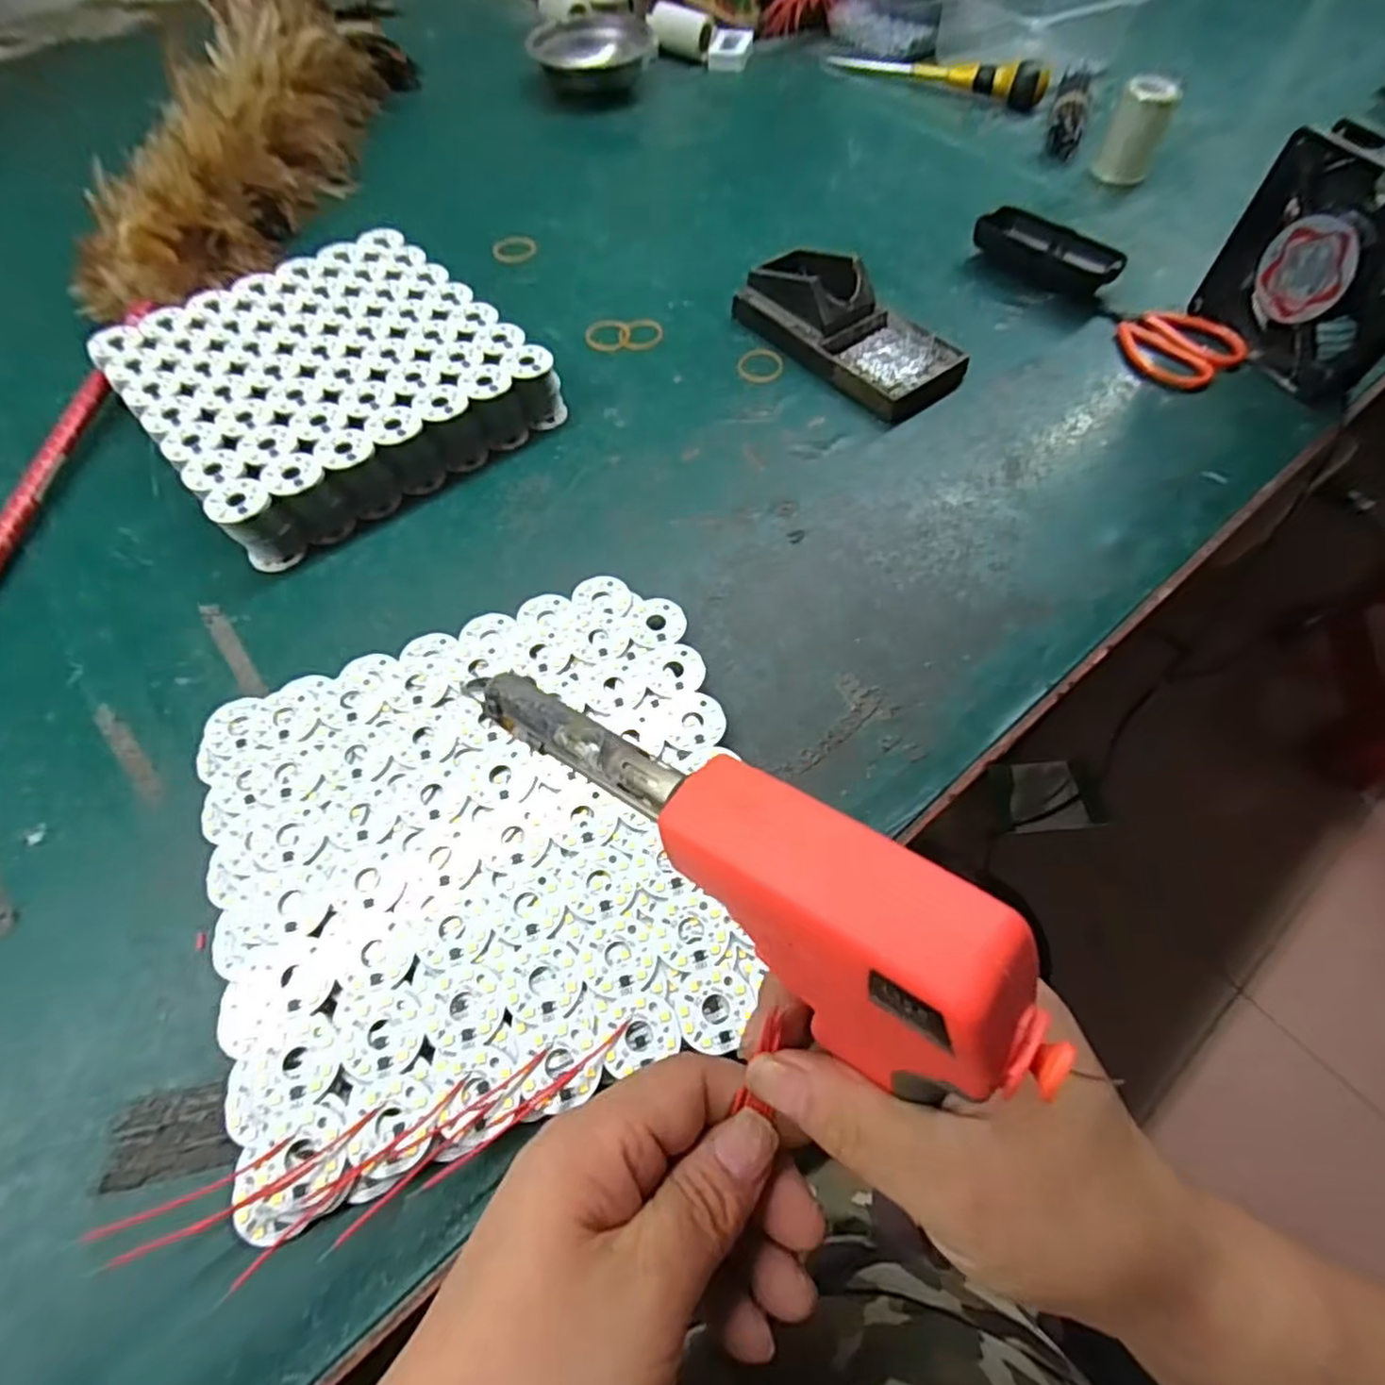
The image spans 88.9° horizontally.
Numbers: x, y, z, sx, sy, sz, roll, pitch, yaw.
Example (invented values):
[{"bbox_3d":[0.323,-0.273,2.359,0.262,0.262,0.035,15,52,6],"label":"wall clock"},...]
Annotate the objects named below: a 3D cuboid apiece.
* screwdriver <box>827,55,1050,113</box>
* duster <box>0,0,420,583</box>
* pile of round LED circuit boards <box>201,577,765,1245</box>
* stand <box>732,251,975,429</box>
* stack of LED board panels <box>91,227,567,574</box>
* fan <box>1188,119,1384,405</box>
[{"bbox_3d":[0.254,-0.656,0.738,0.232,0.043,0.035,31,64,17],"label":"screwdriver"},{"bbox_3d":[-0.372,-0.371,0.527,0.117,0.074,0.709,5,59,2],"label":"duster"},{"bbox_3d":[-0.090,0.064,0.314,0.225,0.017,0.223,-17,61,-11],"label":"pile of round LED circuit boards"},{"bbox_3d":[0.114,-0.261,0.494,0.085,0.039,0.161,-34,65,-19],"label":"stand"},{"bbox_3d":[-0.232,-0.204,0.452,0.210,0.040,0.210,-37,66,-20],"label":"stack of LED board panels"},{"bbox_3d":[0.412,-0.274,0.458,0.048,0.118,0.128,-17,61,-10],"label":"fan"}]

